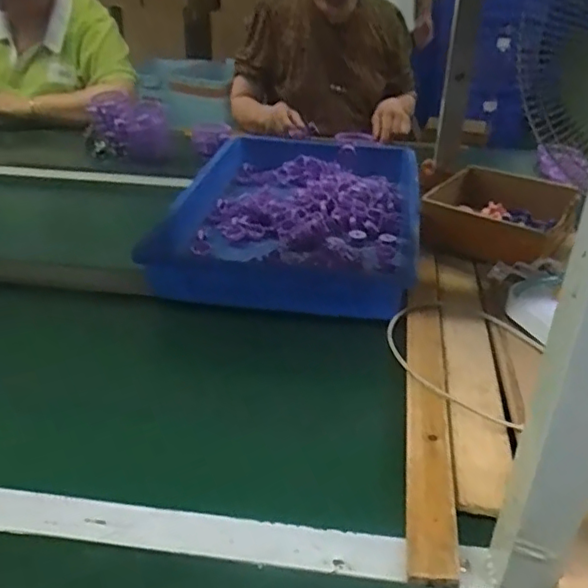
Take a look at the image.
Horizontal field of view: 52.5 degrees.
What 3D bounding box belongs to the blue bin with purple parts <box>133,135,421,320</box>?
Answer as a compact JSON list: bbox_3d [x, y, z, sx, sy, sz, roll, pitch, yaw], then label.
[{"bbox_3d":[0.009,-0.150,0.998,0.385,0.085,0.535,4,32,9],"label":"blue bin with purple parts"}]

